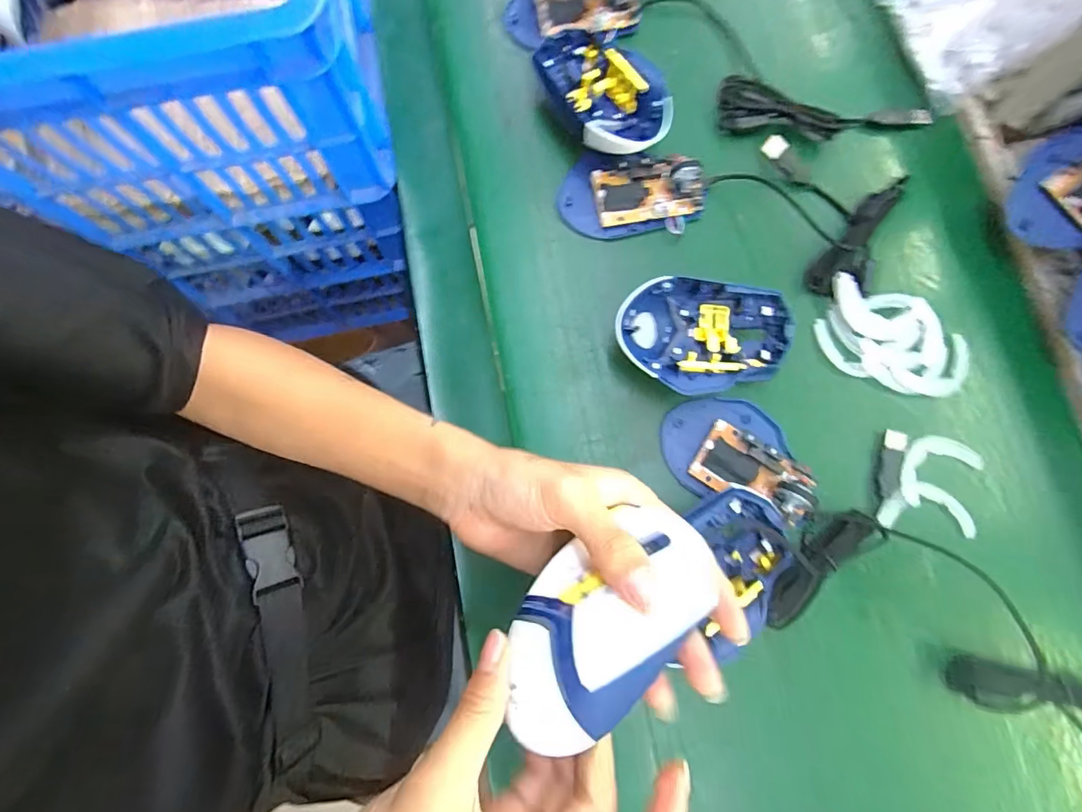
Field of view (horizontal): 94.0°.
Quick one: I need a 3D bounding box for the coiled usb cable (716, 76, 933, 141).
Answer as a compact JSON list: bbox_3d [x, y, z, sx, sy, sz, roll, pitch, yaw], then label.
[{"bbox_3d":[0.221,-0.227,0.395,0.160,0.023,0.036,9,80,2],"label":"coiled usb cable"}]

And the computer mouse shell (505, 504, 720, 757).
[{"bbox_3d":[0.027,0.097,0.218,0.064,0.033,0.110,41,82,7],"label":"computer mouse shell"}]

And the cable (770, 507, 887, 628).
[{"bbox_3d":[0.177,0.102,0.324,0.093,0.026,0.033,-40,82,-6],"label":"cable"}]

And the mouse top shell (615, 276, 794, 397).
[{"bbox_3d":[0.110,-0.044,0.345,0.113,0.042,0.073,-1,79,0],"label":"mouse top shell"}]

